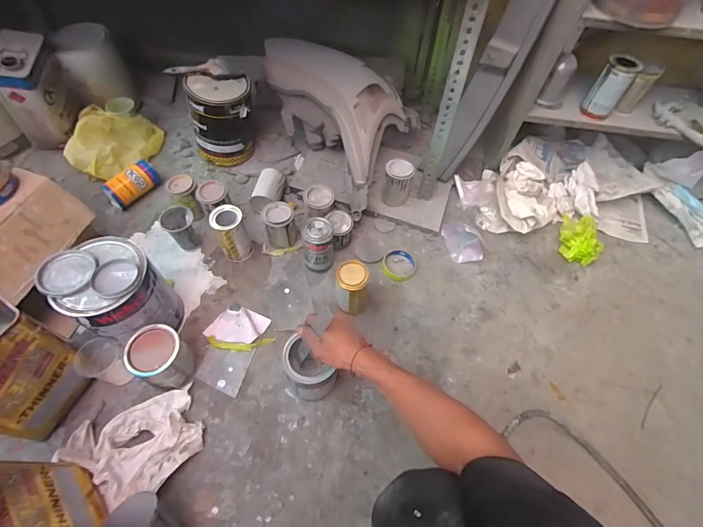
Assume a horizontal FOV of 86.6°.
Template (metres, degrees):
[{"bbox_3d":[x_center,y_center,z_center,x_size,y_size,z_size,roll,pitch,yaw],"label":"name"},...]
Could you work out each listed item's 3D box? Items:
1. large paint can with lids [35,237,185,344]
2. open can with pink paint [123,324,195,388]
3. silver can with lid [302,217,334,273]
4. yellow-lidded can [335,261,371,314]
[{"bbox_3d":[-0.463,0.069,0.750,0.158,0.213,0.155,2,55,-3],"label":"large paint can with lids"},{"bbox_3d":[-0.371,0.186,0.732,0.102,0.108,0.092,22,56,11],"label":"open can with pink paint"},{"bbox_3d":[-0.078,-0.039,0.882,0.070,0.133,0.073,3,57,-1],"label":"silver can with lid"},{"bbox_3d":[0.001,0.062,0.825,0.068,0.146,0.068,2,55,-3],"label":"yellow-lidded can"}]

